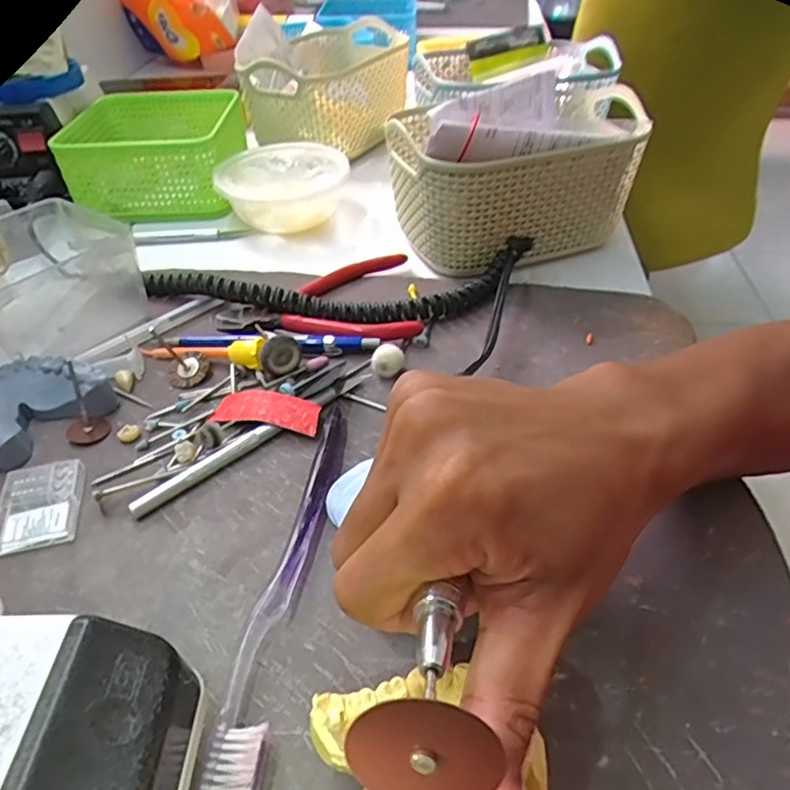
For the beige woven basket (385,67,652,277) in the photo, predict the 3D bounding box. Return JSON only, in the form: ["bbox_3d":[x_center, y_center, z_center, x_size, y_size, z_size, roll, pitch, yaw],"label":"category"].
[{"bbox_3d":[0.082,-0.169,0.444,0.172,0.098,0.157,-9,44,-8],"label":"beige woven basket"}]

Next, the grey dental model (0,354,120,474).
[{"bbox_3d":[-0.190,0.003,0.320,0.066,0.022,0.054,-35,52,-30],"label":"grey dental model"}]

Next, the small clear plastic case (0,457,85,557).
[{"bbox_3d":[-0.165,0.050,0.281,0.036,0.007,0.046,-9,44,-8],"label":"small clear plastic case"}]

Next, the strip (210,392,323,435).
[{"bbox_3d":[-0.067,0.008,0.317,0.057,0.012,0.020,8,44,10],"label":"strip"}]

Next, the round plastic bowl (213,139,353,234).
[{"bbox_3d":[-0.085,-0.163,0.488,0.097,0.046,0.089,-1,43,1],"label":"round plastic bowl"}]

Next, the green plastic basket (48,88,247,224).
[{"bbox_3d":[-0.200,-0.211,0.522,0.133,0.057,0.143,-1,43,1],"label":"green plastic basket"}]

